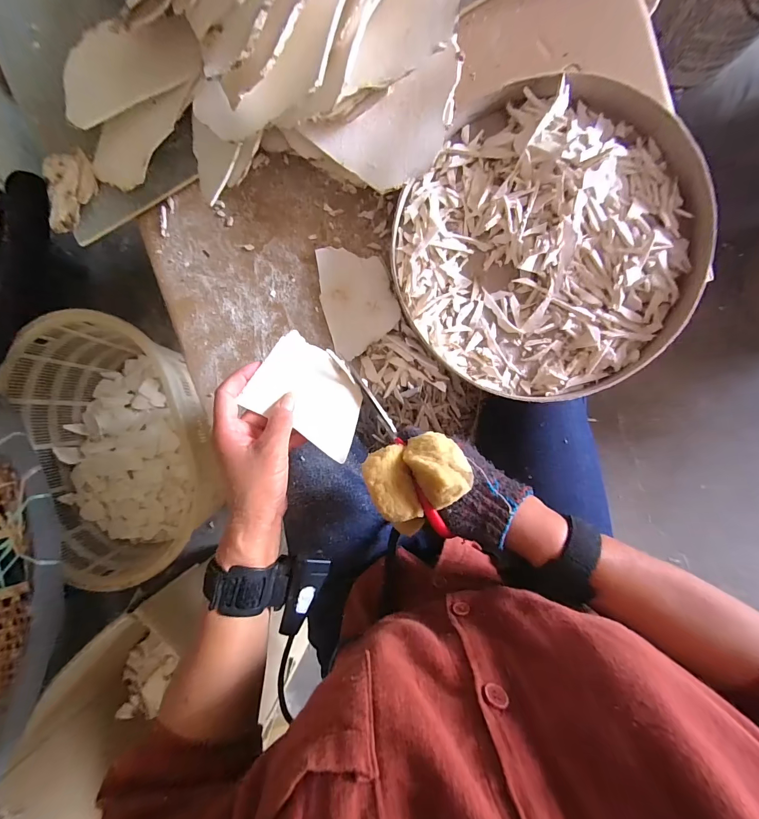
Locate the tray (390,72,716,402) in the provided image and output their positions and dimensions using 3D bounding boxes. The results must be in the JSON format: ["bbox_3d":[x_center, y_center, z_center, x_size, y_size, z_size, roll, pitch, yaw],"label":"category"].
[{"bbox_3d":[0.176,-0.168,0.370,0.291,0.050,0.299,0,92,7],"label":"tray"}]

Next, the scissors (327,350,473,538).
[{"bbox_3d":[0.008,0.024,0.309,0.073,0.052,0.157,-42,55,6],"label":"scissors"}]

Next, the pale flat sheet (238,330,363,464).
[{"bbox_3d":[-0.061,-0.013,0.332,0.105,0.008,0.078,33,86,-6],"label":"pale flat sheet"}]

